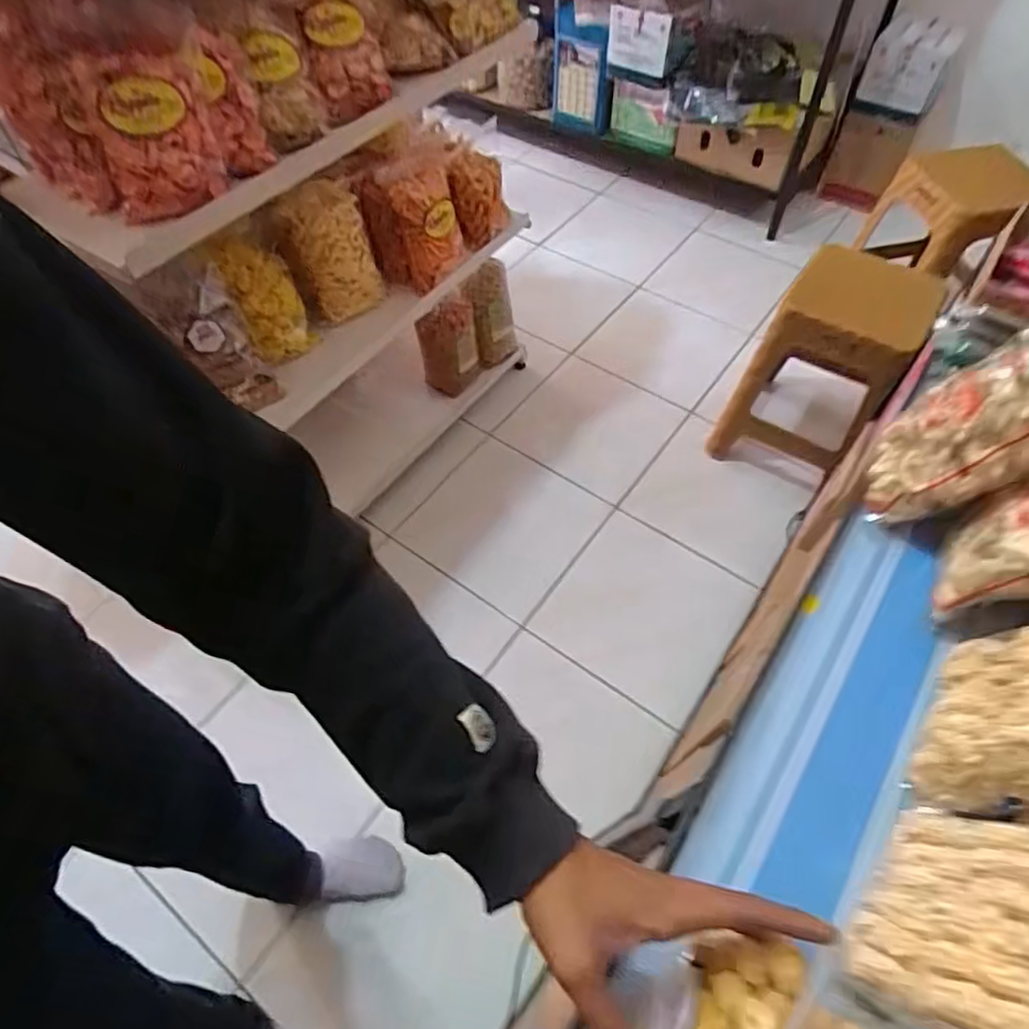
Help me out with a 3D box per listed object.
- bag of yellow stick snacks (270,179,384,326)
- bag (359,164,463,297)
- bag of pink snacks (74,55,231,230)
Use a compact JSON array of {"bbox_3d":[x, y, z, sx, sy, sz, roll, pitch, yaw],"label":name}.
[{"bbox_3d":[-0.351,-0.491,1.234,0.075,0.264,0.156,39,64,24],"label":"bag of yellow stick snacks"},{"bbox_3d":[-0.212,-0.599,1.332,0.182,0.248,0.147,-8,56,-5],"label":"bag"},{"bbox_3d":[-0.454,-0.477,0.809,0.133,0.148,0.099,-16,57,-10],"label":"bag of pink snacks"}]

